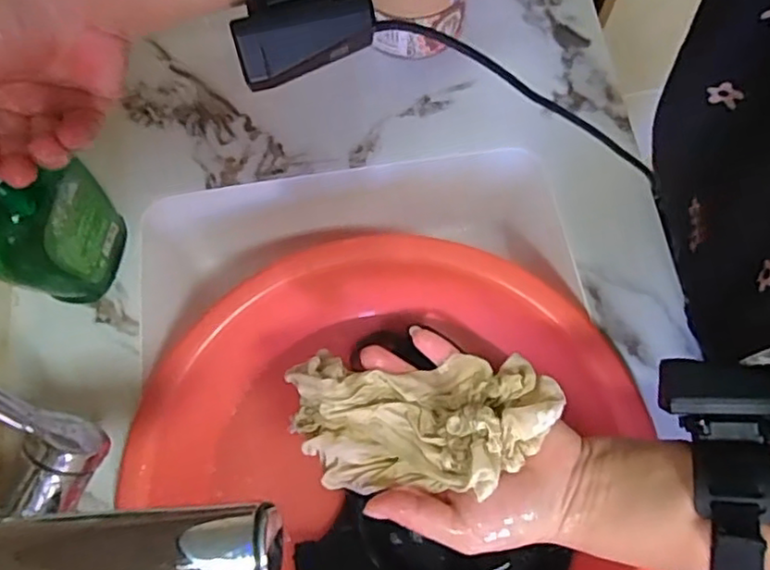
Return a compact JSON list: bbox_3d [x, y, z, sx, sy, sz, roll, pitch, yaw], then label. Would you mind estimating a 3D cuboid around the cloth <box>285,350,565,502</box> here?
[{"bbox_3d":[0.019,0.076,0.366,0.152,0.038,0.076,-4,69,14],"label":"cloth"}]

